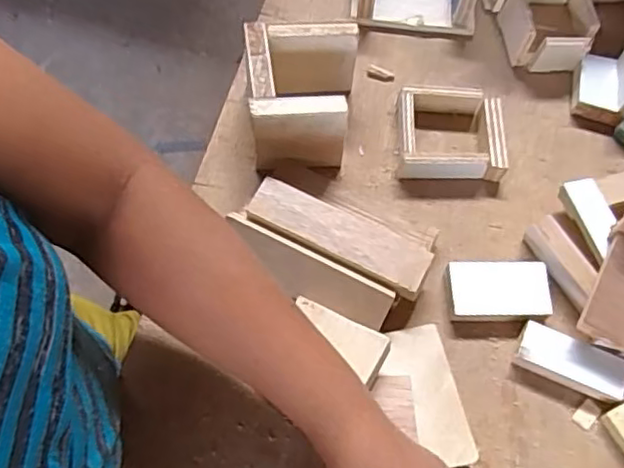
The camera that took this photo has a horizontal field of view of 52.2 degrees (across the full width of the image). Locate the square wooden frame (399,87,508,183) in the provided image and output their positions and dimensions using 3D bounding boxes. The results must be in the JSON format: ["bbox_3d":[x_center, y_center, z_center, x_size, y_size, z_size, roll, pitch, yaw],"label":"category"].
[{"bbox_3d":[0.122,-0.088,0.559,0.089,0.028,0.078,2,64,-2],"label":"square wooden frame"}]

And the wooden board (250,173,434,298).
[{"bbox_3d":[0.020,0.000,0.490,0.144,0.010,0.041,26,71,9],"label":"wooden board"}]

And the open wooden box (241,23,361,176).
[{"bbox_3d":[-0.007,-0.115,0.535,0.092,0.081,0.099,-4,64,-5],"label":"open wooden box"}]

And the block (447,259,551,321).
[{"bbox_3d":[0.147,0.045,0.502,0.078,0.019,0.047,2,64,-2],"label":"block"}]

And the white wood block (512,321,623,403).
[{"bbox_3d":[0.191,0.094,0.472,0.076,0.022,0.033,25,65,9],"label":"white wood block"}]

